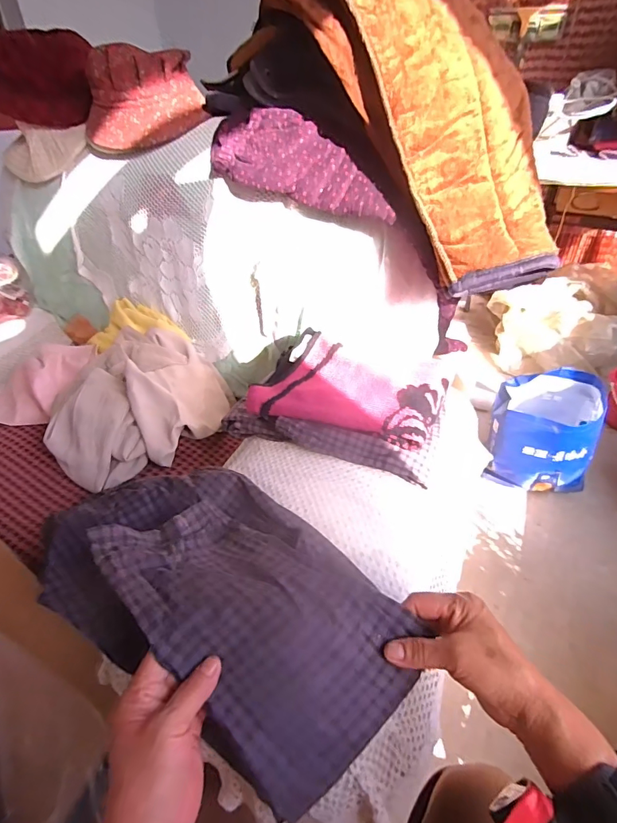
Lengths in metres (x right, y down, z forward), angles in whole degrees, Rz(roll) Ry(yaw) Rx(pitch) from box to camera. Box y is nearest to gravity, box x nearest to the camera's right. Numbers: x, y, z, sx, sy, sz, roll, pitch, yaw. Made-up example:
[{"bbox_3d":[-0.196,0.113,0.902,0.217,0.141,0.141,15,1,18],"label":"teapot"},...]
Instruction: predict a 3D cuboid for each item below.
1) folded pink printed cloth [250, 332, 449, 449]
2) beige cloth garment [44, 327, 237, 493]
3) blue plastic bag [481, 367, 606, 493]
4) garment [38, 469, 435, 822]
[{"bbox_3d":[0.064,-0.045,0.655,0.266,0.047,0.186,12,39,17],"label":"folded pink printed cloth"},{"bbox_3d":[-0.308,-0.020,0.813,0.260,0.109,0.323,1,37,4],"label":"beige cloth garment"},{"bbox_3d":[0.674,0.055,1.283,0.265,0.262,0.266,13,39,18],"label":"blue plastic bag"},{"bbox_3d":[-0.081,0.152,0.425,0.358,0.099,0.209,20,42,26],"label":"garment"}]

